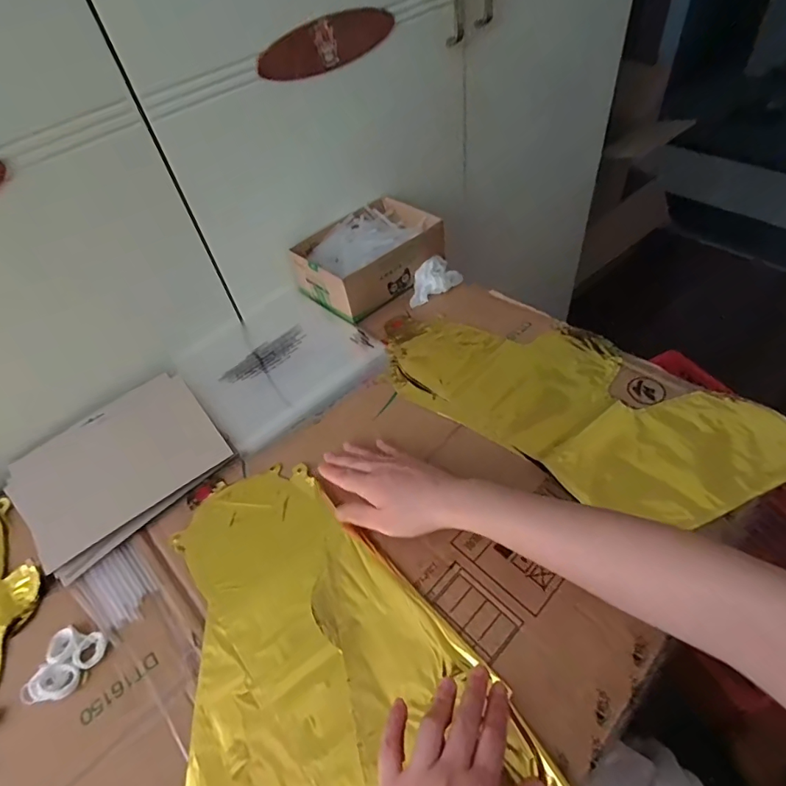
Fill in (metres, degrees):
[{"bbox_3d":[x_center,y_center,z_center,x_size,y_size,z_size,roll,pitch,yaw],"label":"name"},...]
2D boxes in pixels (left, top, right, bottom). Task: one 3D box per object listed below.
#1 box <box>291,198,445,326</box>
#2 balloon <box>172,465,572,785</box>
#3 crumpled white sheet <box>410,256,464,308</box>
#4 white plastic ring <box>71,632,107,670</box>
[{"bbox_3d":[-0.032,-0.195,0.670,0.193,0.059,0.137,-37,56,-22],"label":"box"},{"bbox_3d":[-0.070,0.223,0.373,0.255,0.014,0.386,-27,53,-15],"label":"balloon"},{"bbox_3d":[0.054,-0.156,0.652,0.082,0.029,0.048,-30,54,-18],"label":"crumpled white sheet"},{"bbox_3d":[-0.252,0.214,0.397,0.023,0.007,0.025,-3,51,4],"label":"white plastic ring"}]

